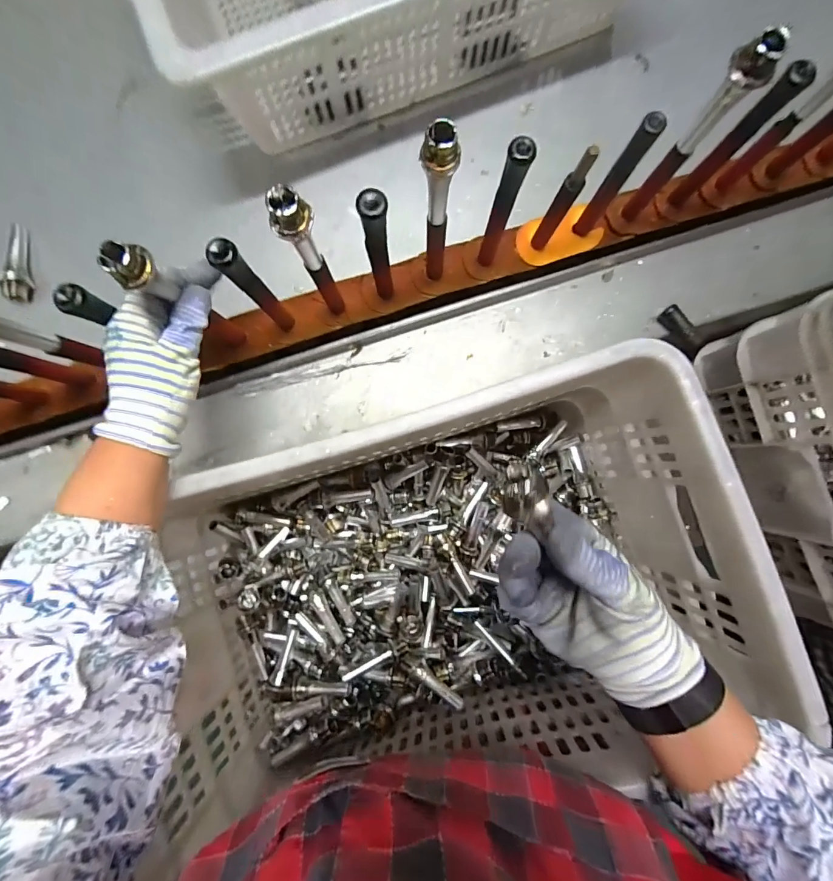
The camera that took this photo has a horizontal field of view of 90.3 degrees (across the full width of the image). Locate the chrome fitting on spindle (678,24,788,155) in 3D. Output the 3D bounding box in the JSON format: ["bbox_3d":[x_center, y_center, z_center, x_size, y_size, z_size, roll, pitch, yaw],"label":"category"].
[{"bbox_3d":[0.214,-0.235,0.287,0.020,0.081,0.021,-9,86,0],"label":"chrome fitting on spindle"}]

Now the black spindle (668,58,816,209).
[{"bbox_3d":[0.263,-0.248,0.349,0.018,0.130,0.018,41,88,3],"label":"black spindle"}]

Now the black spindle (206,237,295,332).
[{"bbox_3d":[-0.131,-0.124,0.348,0.018,0.147,0.018,0,86,1],"label":"black spindle"}]

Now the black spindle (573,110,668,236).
[{"bbox_3d":[0.164,-0.215,0.348,0.017,0.127,0.012,31,87,3],"label":"black spindle"}]

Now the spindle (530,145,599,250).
[{"bbox_3d":[0.124,-0.204,0.354,0.016,0.119,0.021,31,87,3],"label":"spindle"}]

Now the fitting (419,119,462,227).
[{"bbox_3d":[0.016,-0.182,0.290,0.024,0.081,0.019,1,86,1],"label":"fitting"}]

